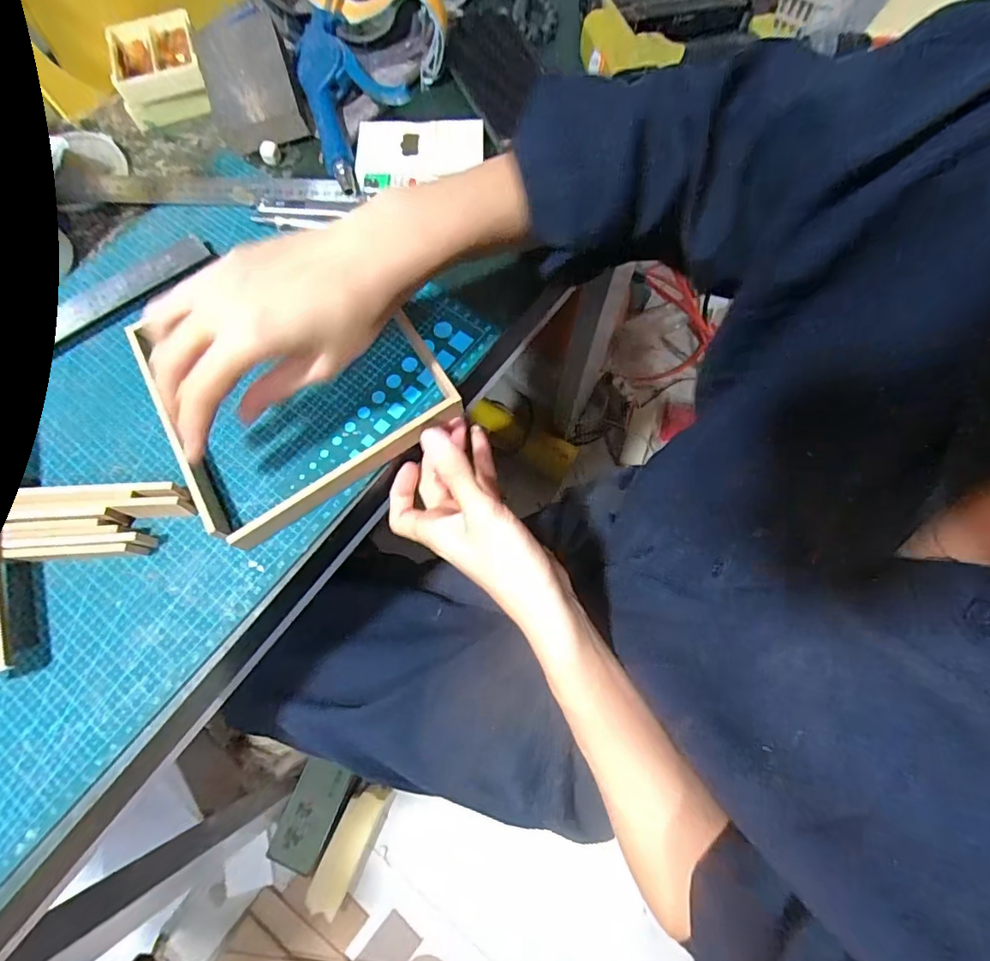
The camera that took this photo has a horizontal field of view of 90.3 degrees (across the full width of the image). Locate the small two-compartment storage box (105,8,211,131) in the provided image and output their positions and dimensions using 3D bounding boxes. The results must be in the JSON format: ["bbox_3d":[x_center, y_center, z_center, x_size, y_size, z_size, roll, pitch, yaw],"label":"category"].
[{"bbox_3d":[-0.293,-0.361,0.431,0.072,0.039,0.092,-18,72,-4],"label":"small two-compartment storage box"}]

